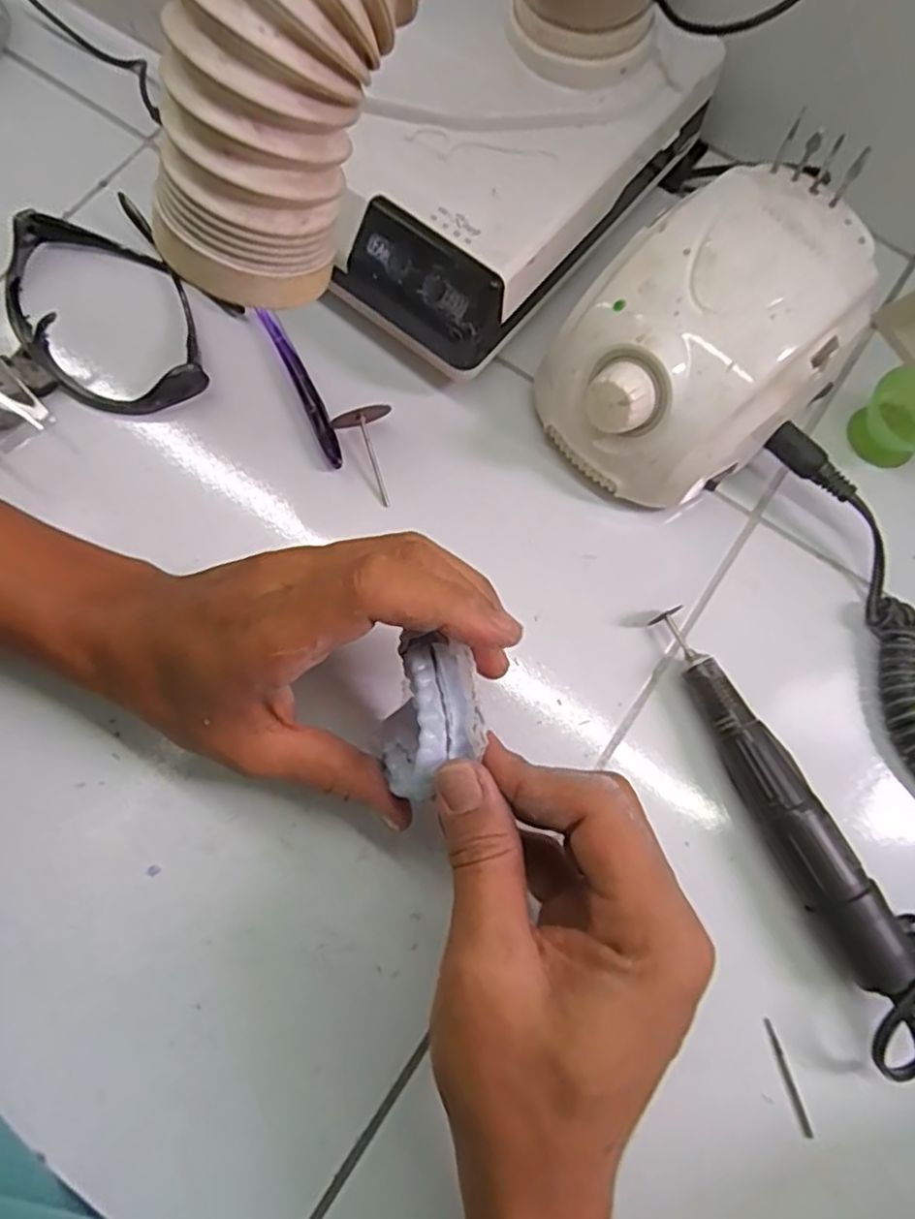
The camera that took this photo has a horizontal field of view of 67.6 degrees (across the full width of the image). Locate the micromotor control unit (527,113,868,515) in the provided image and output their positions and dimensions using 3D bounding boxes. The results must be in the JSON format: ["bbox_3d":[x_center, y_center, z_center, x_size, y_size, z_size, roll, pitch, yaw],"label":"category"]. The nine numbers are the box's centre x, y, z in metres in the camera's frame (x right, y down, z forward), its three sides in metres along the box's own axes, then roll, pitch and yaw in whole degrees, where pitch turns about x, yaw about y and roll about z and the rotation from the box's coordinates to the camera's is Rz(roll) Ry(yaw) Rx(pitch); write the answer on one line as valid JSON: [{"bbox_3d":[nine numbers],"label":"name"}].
[{"bbox_3d":[0.113,-0.123,0.322,0.142,0.083,0.103,-40,79,-12],"label":"micromotor control unit"}]

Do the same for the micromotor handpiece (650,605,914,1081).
[{"bbox_3d":[0.141,0.089,0.291,0.027,0.029,0.198,-23,76,-8],"label":"micromotor handpiece"}]

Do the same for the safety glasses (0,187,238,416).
[{"bbox_3d":[-0.177,-0.158,0.349,0.095,0.037,0.135,-43,80,-12],"label":"safety glasses"}]

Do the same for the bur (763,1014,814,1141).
[{"bbox_3d":[0.134,0.190,0.277,0.004,0.005,0.043,-16,76,-6],"label":"bur"}]

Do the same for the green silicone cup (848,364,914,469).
[{"bbox_3d":[0.223,-0.097,0.341,0.035,0.032,0.039,-14,75,-6],"label":"green silicone cup"}]

